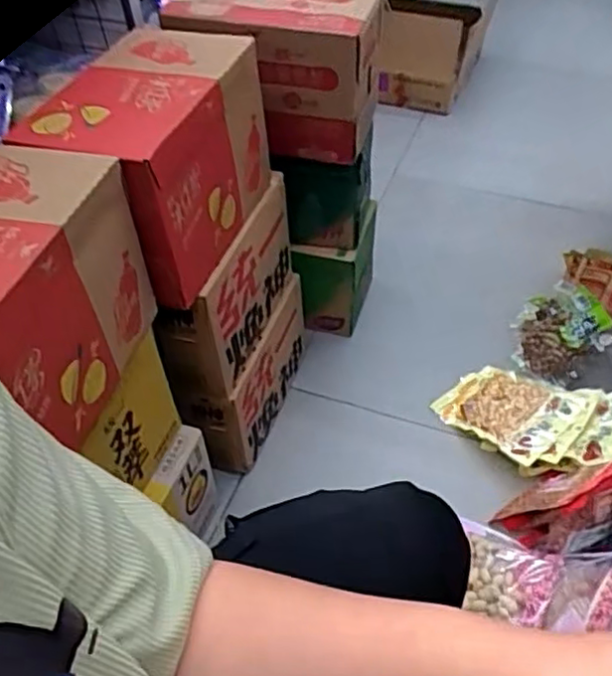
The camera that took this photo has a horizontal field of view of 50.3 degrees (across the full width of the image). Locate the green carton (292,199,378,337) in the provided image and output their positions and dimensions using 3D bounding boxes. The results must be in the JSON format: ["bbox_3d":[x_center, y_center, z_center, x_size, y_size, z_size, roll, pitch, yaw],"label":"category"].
[{"bbox_3d":[0.062,-0.147,1.360,0.150,0.233,0.188,9,49,10],"label":"green carton"}]

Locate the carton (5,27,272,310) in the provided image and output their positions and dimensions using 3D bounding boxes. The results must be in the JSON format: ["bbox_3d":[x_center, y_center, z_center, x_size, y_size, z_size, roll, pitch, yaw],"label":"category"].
[{"bbox_3d":[-0.192,-0.234,0.862,0.191,0.217,0.317,10,49,11],"label":"carton"}]

